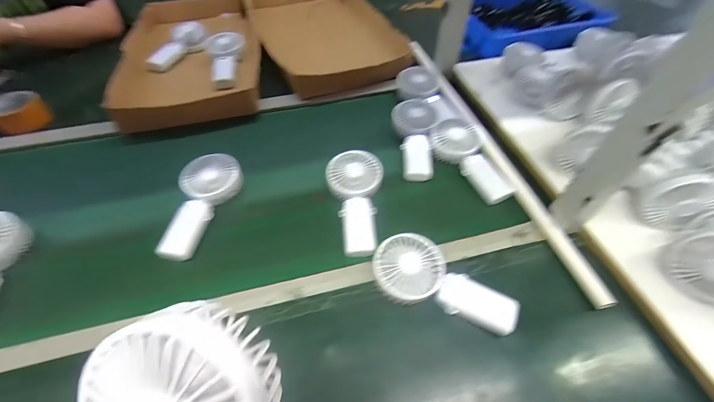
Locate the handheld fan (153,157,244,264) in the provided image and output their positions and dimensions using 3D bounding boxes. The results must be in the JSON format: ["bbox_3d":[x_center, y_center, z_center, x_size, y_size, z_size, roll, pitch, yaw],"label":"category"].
[{"bbox_3d":[-0.261,0.005,0.519,0.093,0.042,0.185,11,54,9],"label":"handheld fan"}]

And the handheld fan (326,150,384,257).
[{"bbox_3d":[-0.001,-0.002,0.518,0.088,0.032,0.182,-3,53,-1],"label":"handheld fan"}]

